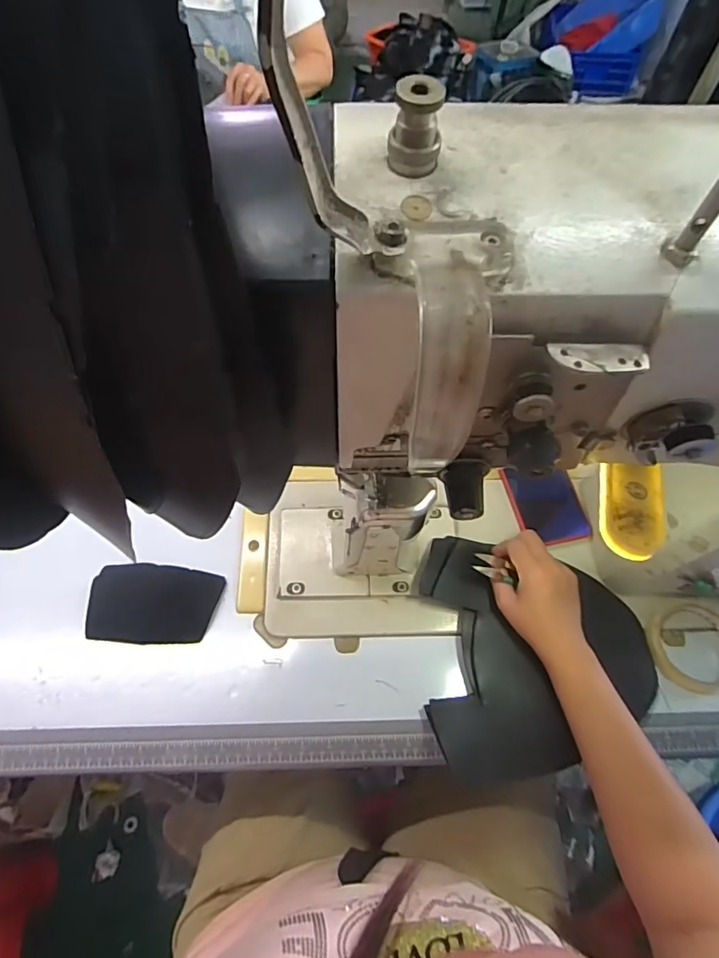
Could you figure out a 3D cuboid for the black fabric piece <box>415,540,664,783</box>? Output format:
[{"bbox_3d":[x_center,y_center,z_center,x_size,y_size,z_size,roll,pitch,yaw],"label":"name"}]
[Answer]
[{"bbox_3d":[0.182,0.168,0.518,0.226,0.031,0.220,0,58,-2],"label":"black fabric piece"}]

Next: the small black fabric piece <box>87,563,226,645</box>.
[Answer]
[{"bbox_3d":[-0.221,0.134,0.554,0.137,0.010,0.080,4,64,4],"label":"small black fabric piece"}]

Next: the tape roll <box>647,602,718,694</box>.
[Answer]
[{"bbox_3d":[0.346,0.171,0.534,0.094,0.011,0.088,1,58,-2],"label":"tape roll"}]

